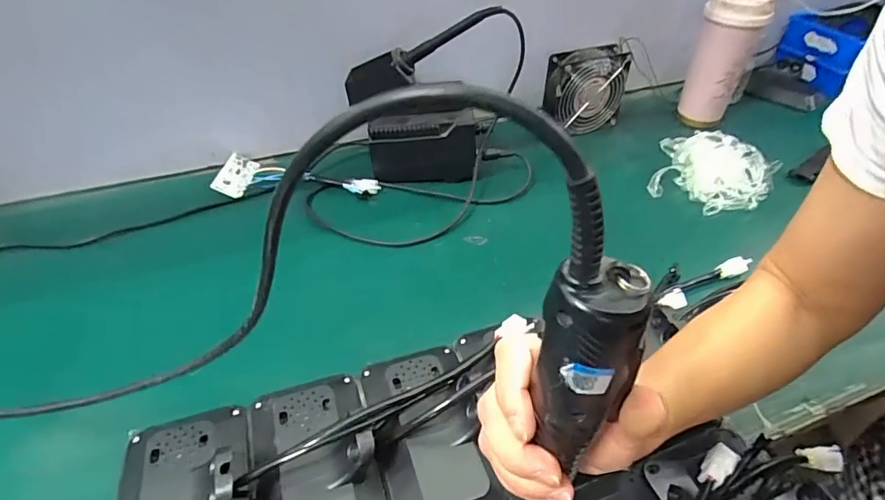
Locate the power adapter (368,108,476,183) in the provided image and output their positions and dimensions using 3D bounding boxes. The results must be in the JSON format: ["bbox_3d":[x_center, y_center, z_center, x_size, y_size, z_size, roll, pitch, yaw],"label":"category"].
[{"bbox_3d":[-0.026,-0.135,0.652,0.137,0.099,0.023,0,43,0],"label":"power adapter"}]

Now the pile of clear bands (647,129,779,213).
[{"bbox_3d":[0.363,-0.107,0.670,0.148,0.047,0.136,0,43,0],"label":"pile of clear bands"}]

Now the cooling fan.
[{"bbox_3d":[0.216,-0.242,0.748,0.123,0.114,0.045,-14,45,-14],"label":"cooling fan"}]

